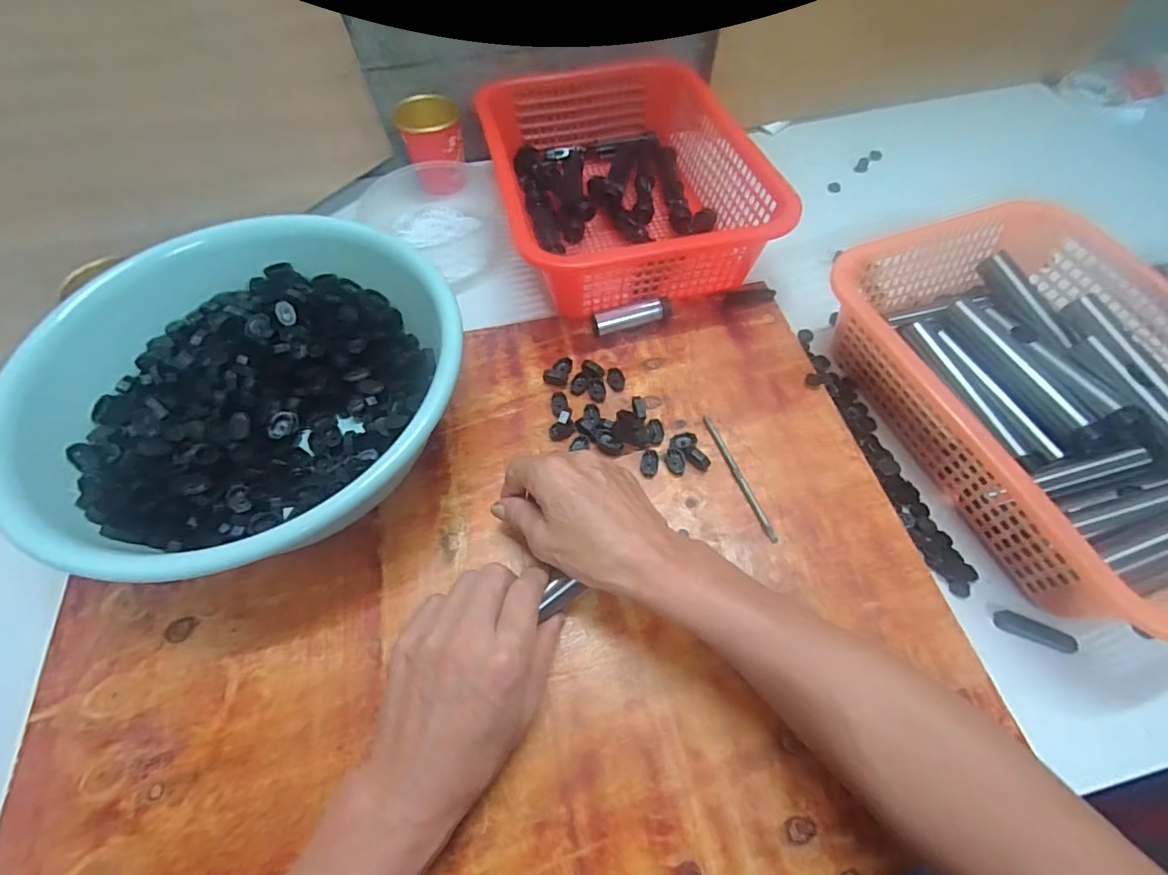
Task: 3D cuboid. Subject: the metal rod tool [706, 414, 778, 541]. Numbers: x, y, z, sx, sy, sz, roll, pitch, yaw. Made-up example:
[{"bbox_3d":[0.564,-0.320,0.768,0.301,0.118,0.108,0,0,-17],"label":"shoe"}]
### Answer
[{"bbox_3d":[0.123,0.029,0.410,0.006,0.006,0.116,-17,62,-10],"label":"metal rod tool"}]

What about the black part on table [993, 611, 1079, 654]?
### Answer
[{"bbox_3d":[0.315,0.135,0.356,0.050,0.007,0.014,19,62,10],"label":"black part on table"}]

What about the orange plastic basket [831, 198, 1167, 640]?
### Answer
[{"bbox_3d":[0.372,-0.034,0.407,0.252,0.088,0.329,-17,62,-10],"label":"orange plastic basket"}]

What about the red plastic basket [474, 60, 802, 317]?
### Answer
[{"bbox_3d":[0.032,-0.284,0.549,0.245,0.087,0.330,-12,61,-7],"label":"red plastic basket"}]

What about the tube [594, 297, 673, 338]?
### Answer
[{"bbox_3d":[0.045,-0.114,0.488,0.077,0.021,0.023,-14,62,-9],"label":"tube"}]

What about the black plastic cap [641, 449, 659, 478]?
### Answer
[{"bbox_3d":[0.053,0.021,0.418,0.014,0.006,0.020,7,61,3],"label":"black plastic cap"}]

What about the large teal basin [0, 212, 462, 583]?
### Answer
[{"bbox_3d":[-0.239,-0.030,0.394,0.295,0.096,0.266,-37,67,-19],"label":"large teal basin"}]

